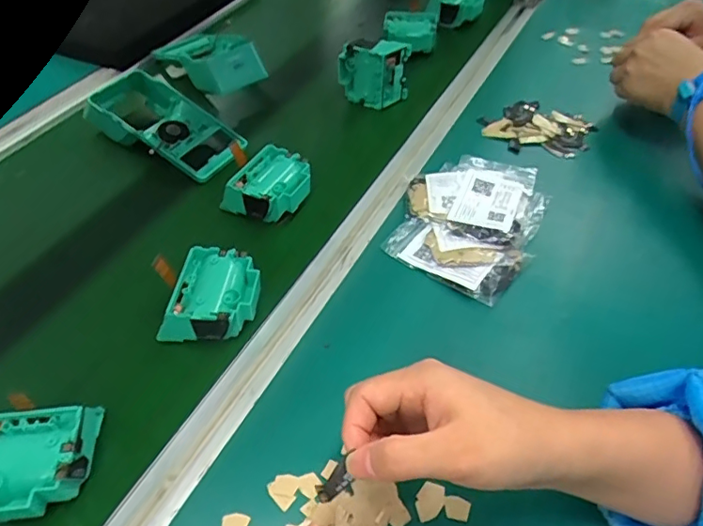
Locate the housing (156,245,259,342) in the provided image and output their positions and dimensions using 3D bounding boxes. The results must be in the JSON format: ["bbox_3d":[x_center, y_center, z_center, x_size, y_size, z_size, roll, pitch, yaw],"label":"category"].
[{"bbox_3d":[-0.116,0.028,0.450,0.077,0.038,0.076,5,47,5],"label":"housing"}]

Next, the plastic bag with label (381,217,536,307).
[{"bbox_3d":[0.096,-0.011,0.500,0.114,0.014,0.070,28,60,24],"label":"plastic bag with label"}]

